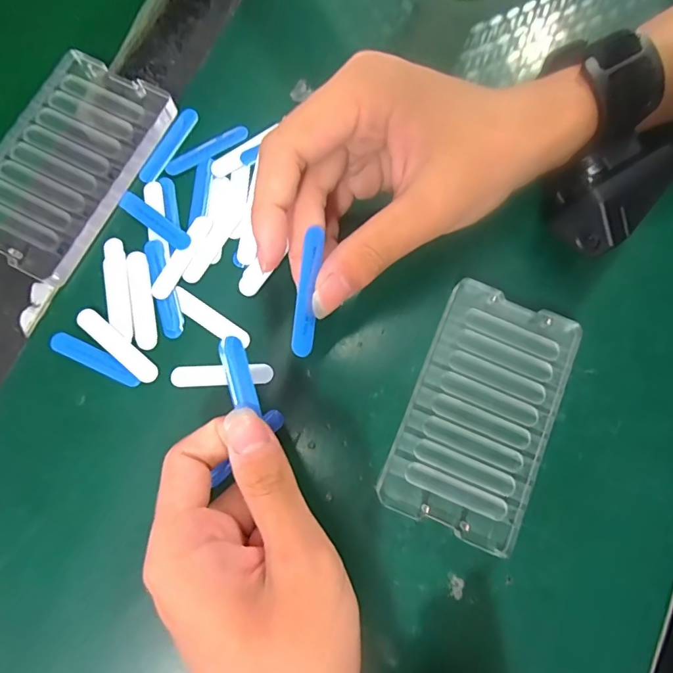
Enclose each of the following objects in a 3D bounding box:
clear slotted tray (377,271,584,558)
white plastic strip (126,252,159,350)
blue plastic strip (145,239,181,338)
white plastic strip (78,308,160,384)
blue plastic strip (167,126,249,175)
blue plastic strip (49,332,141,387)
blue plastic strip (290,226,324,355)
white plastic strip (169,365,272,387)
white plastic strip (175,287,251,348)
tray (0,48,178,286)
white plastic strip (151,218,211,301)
[{"bbox_3d":[0.072,0.037,0.231,0.069,0.012,0.120,24,79,3],"label":"clear slotted tray"},{"bbox_3d":[-0.102,-0.020,0.238,0.012,0.004,0.052,-11,79,-4],"label":"white plastic strip"},{"bbox_3d":[-0.092,-0.026,0.240,0.010,0.004,0.054,-16,79,-5],"label":"blue plastic strip"},{"bbox_3d":[-0.112,0.004,0.234,0.050,0.004,0.011,40,80,6],"label":"white plastic strip"},{"bbox_3d":[-0.073,-0.105,0.257,0.049,0.004,0.010,-30,81,-7],"label":"blue plastic strip"},{"bbox_3d":[-0.123,0.011,0.232,0.050,0.004,0.010,25,79,4],"label":"blue plastic strip"},{"bbox_3d":[-0.011,-0.017,0.181,0.009,0.004,0.049,8,91,0],"label":"blue plastic strip"},{"bbox_3d":[-0.059,0.020,0.233,0.051,0.004,0.010,-2,78,-2],"label":"white plastic strip"},{"bbox_3d":[-0.066,-0.009,0.238,0.046,0.004,0.011,34,79,5],"label":"white plastic strip"},{"bbox_3d":[-0.148,-0.095,0.249,0.069,0.012,0.121,28,79,4],"label":"tray"},{"bbox_3d":[-0.083,-0.043,0.243,0.011,0.004,0.050,27,79,4],"label":"white plastic strip"}]

